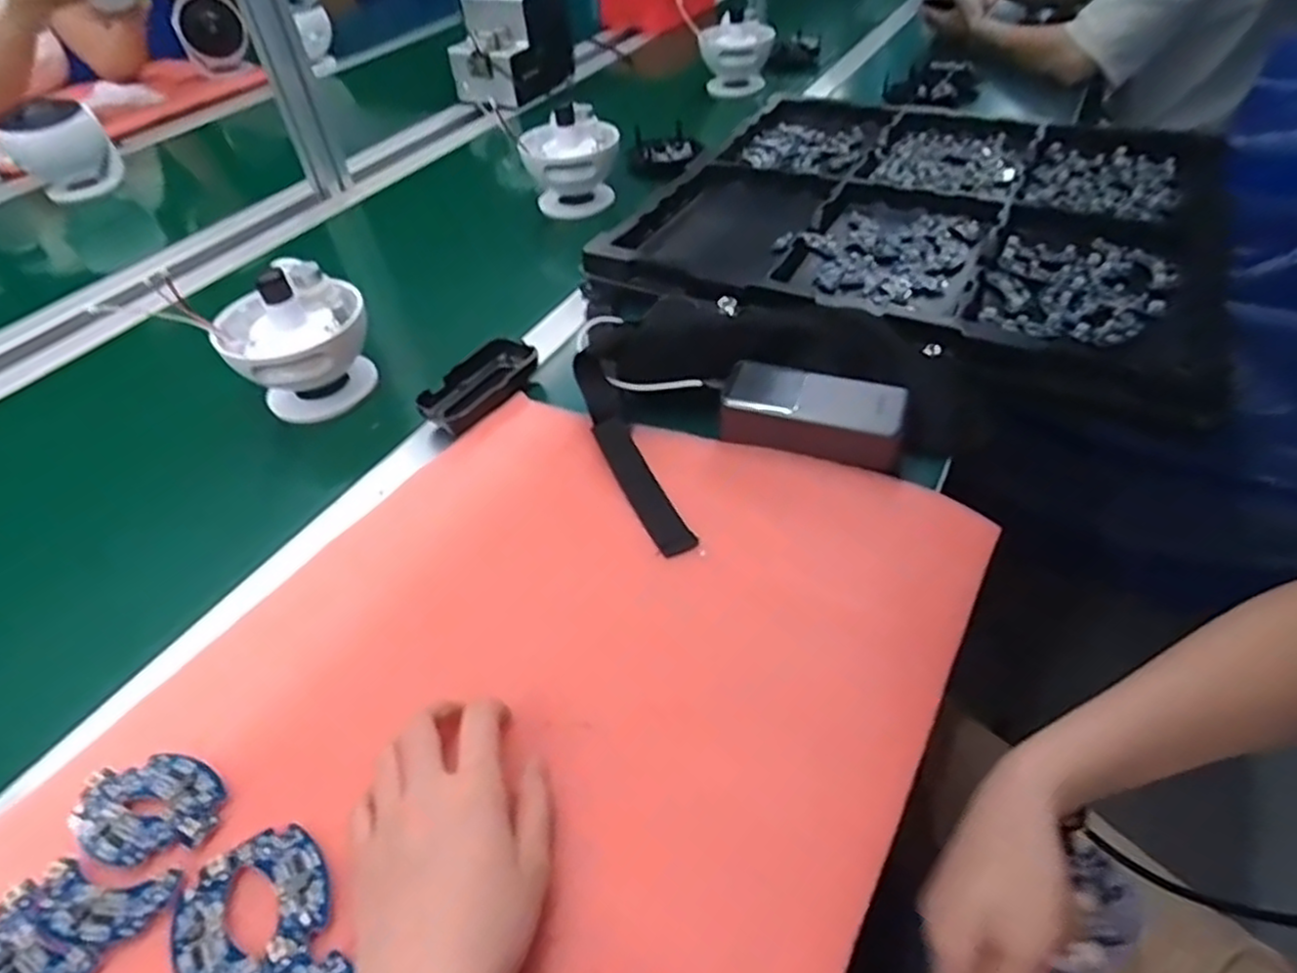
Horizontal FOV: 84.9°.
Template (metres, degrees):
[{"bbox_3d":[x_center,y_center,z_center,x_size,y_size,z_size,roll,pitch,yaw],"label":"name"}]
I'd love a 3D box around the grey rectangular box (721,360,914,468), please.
[{"bbox_3d":[0.120,-0.052,0.521,0.131,0.042,0.056,14,48,17],"label":"grey rectangular box"}]

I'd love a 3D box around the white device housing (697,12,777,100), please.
[{"bbox_3d":[0.141,-0.686,1.170,0.121,0.135,0.138,5,46,11],"label":"white device housing"}]

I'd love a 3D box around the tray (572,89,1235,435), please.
[{"bbox_3d":[0.277,-0.285,0.757,0.529,0.061,0.518,17,49,22],"label":"tray"}]

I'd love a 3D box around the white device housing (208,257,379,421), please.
[{"bbox_3d":[-0.295,-0.122,0.603,0.117,0.107,0.097,-23,48,-18],"label":"white device housing"}]

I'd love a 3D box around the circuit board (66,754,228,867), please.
[{"bbox_3d":[-0.251,0.160,0.356,0.073,0.004,0.051,1,45,5],"label":"circuit board"}]

